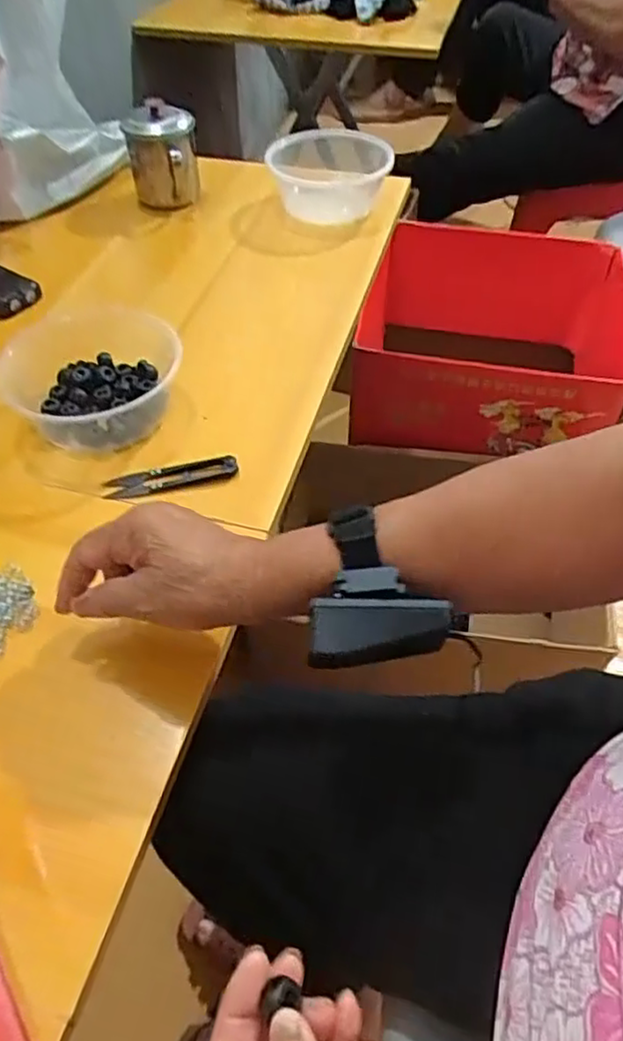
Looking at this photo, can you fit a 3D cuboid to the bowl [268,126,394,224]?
[{"bbox_3d":[0.022,-0.403,0.794,0.138,0.065,0.112,-12,50,-8],"label":"bowl"}]

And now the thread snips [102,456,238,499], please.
[{"bbox_3d":[-0.109,-0.035,0.521,0.101,0.010,0.021,-12,50,-9],"label":"thread snips"}]

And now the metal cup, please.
[{"bbox_3d":[-0.174,-0.426,0.799,0.081,0.105,0.070,-9,50,-6],"label":"metal cup"}]

